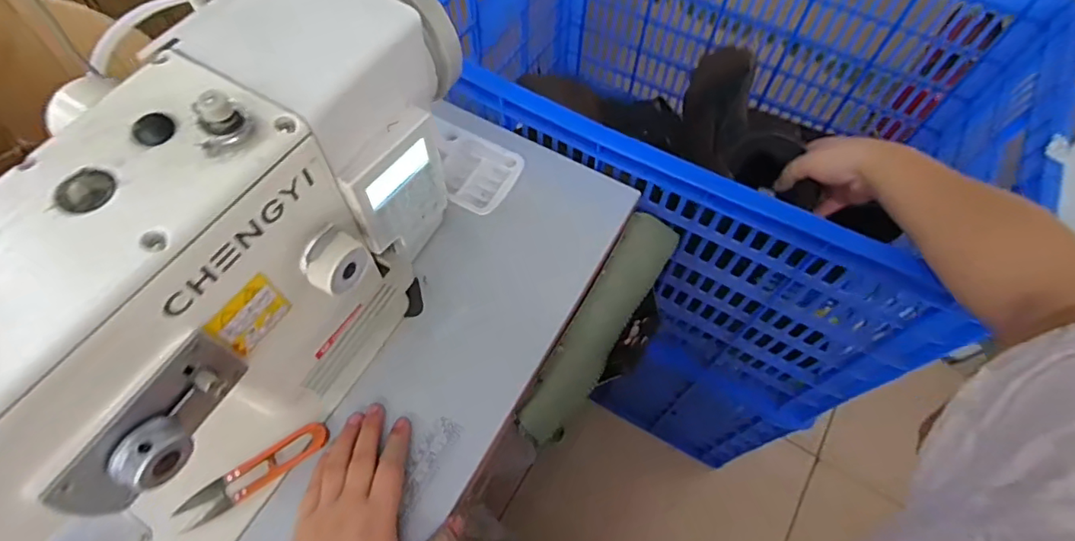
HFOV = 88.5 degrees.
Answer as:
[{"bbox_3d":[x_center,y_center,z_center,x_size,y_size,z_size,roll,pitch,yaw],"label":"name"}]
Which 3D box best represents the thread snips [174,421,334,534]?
[{"bbox_3d":[-0.216,0.156,0.427,0.114,0.012,0.025,-31,68,-15],"label":"thread snips"}]

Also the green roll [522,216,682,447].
[{"bbox_3d":[0.064,0.047,0.531,0.046,0.034,0.258,29,67,13],"label":"green roll"}]

